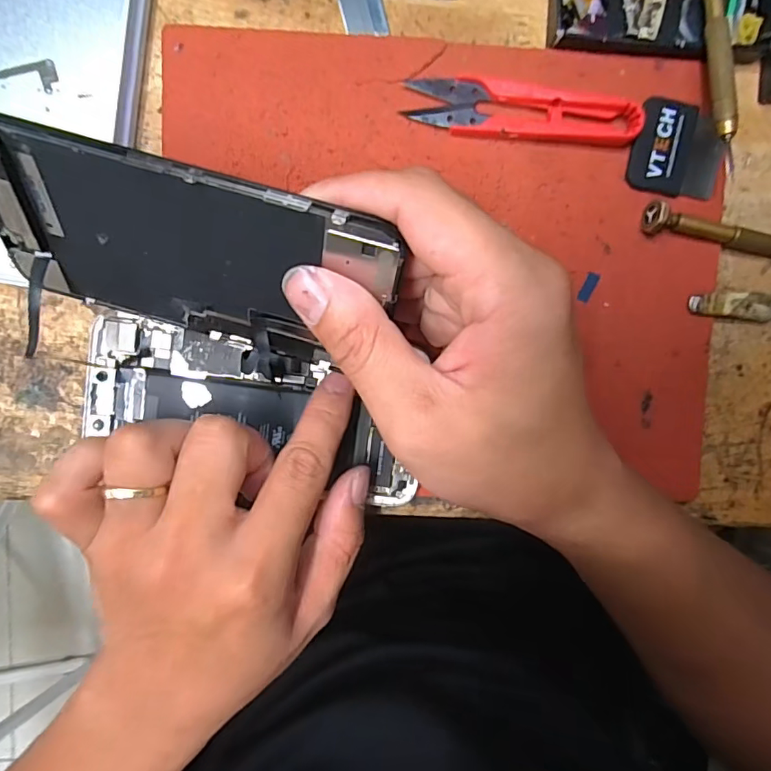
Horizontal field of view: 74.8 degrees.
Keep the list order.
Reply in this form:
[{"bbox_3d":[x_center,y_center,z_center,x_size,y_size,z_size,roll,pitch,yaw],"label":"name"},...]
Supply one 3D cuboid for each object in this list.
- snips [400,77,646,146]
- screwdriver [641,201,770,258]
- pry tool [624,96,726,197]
[{"bbox_3d":[0.061,-0.118,0.220,0.099,0.010,0.023,7,95,-4],"label":"snips"},{"bbox_3d":[0.169,-0.065,0.230,0.106,0.013,0.011,11,95,-5],"label":"screwdriver"},{"bbox_3d":[0.131,-0.106,0.226,0.040,0.004,0.039,5,100,0],"label":"pry tool"}]

